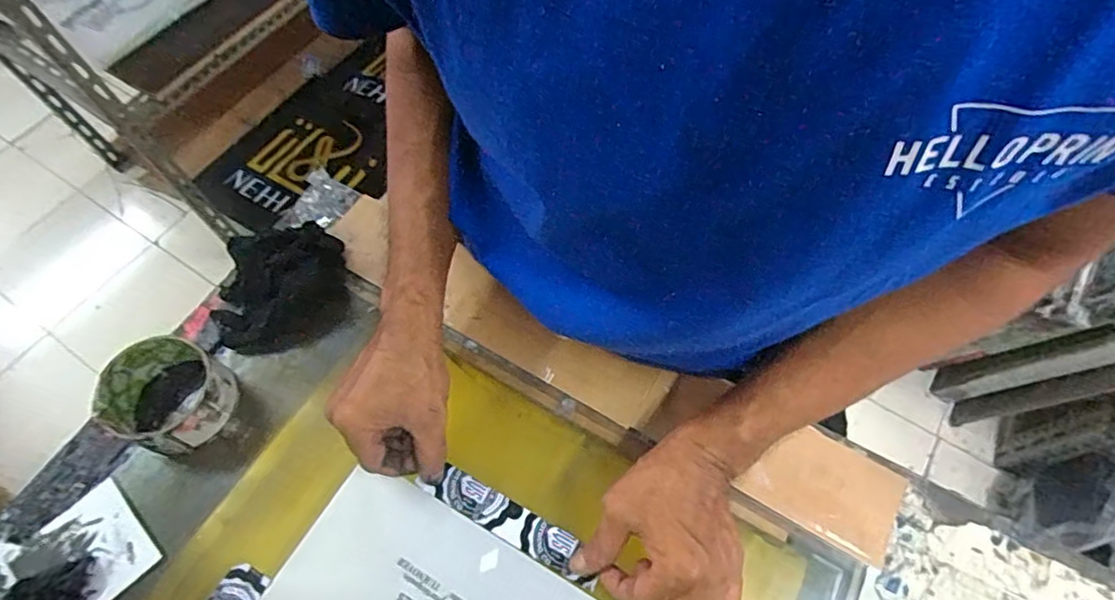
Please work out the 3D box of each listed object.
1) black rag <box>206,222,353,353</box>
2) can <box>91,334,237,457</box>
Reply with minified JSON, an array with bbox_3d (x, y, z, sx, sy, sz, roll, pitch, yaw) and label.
[{"bbox_3d":[-0.241,-0.013,0.520,0.099,0.036,0.111,-7,62,-4],"label":"black rag"},{"bbox_3d":[-0.299,0.073,0.463,0.078,0.048,0.076,0,62,0],"label":"can"}]

